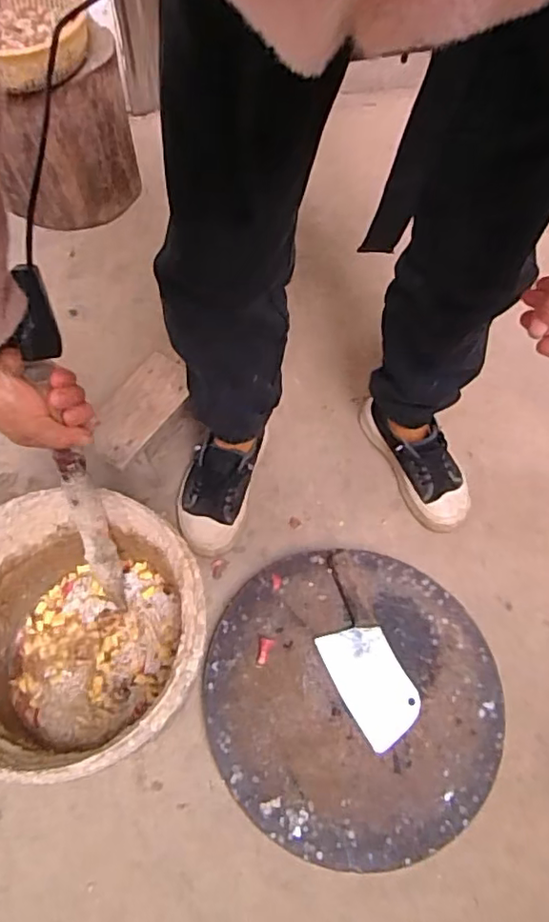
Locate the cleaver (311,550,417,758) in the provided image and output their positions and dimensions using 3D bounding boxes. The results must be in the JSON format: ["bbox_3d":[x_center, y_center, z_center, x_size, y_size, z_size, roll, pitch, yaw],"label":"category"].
[{"bbox_3d":[0.101,0.234,0.741,0.083,0.025,0.230,-21,64,-13],"label":"cleaver"}]

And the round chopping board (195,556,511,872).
[{"bbox_3d":[0.094,0.293,0.735,0.350,0.044,0.343,1,61,-2],"label":"round chopping board"}]

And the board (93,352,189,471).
[{"bbox_3d":[-0.189,-0.075,0.831,0.078,0.017,0.180,28,63,13],"label":"board"}]

